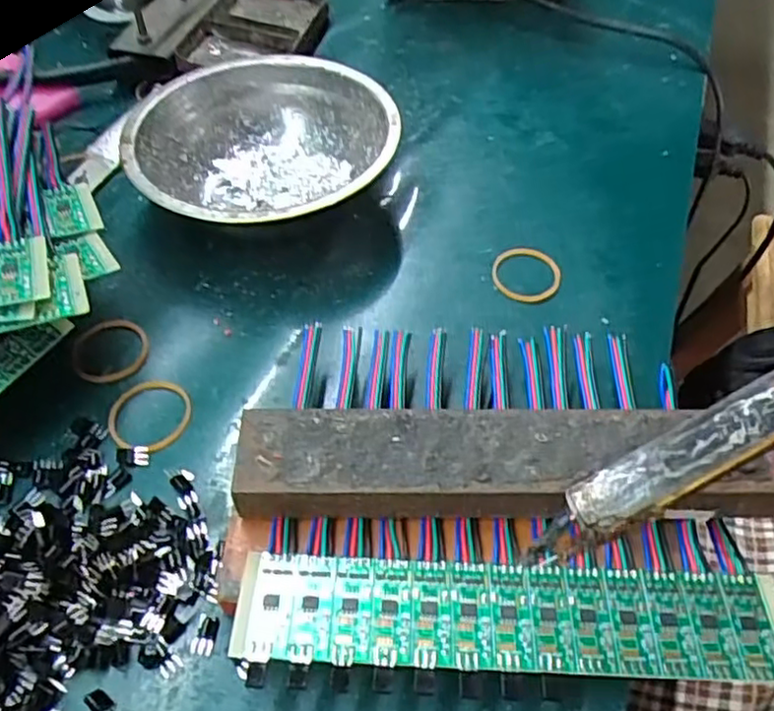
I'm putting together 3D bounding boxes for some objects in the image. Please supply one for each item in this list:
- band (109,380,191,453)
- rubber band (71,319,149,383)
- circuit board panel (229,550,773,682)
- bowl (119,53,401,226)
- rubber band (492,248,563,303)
[{"bbox_3d":[-0.094,0.022,0.272,0.031,0.004,0.033,0,52,0],"label":"band"},{"bbox_3d":[-0.117,-0.003,0.292,0.031,0.004,0.032,0,52,0],"label":"rubber band"},{"bbox_3d":[0.038,0.079,0.209,0.163,0.004,0.033,2,49,1],"label":"circuit board panel"},{"bbox_3d":[-0.059,-0.096,0.341,0.120,0.041,0.123,0,52,0],"label":"bowl"},{"bbox_3d":[0.065,-0.039,0.320,0.032,0.004,0.033,0,52,0],"label":"rubber band"}]

